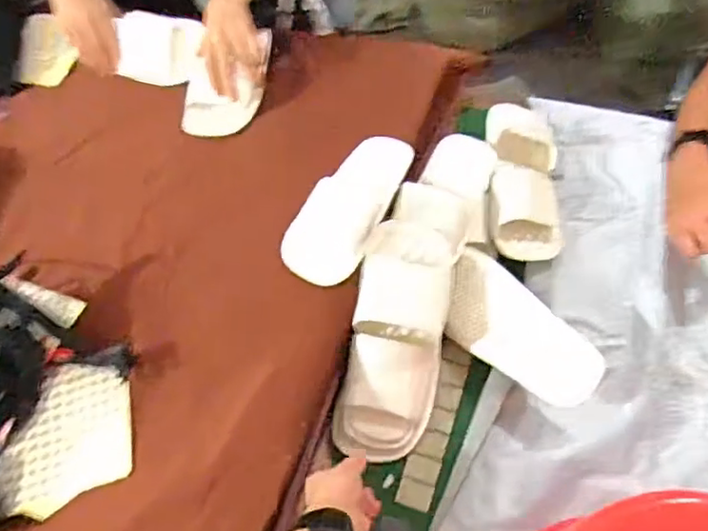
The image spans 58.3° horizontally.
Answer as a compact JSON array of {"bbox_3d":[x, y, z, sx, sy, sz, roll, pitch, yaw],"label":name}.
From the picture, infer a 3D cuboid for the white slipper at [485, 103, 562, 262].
[{"bbox_3d":[0.243,-0.133,0.911,0.100,0.061,0.277,2,60,6],"label":"white slipper"}]

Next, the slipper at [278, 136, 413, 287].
[{"bbox_3d":[-0.006,-0.080,0.813,0.095,0.045,0.228,21,63,19],"label":"slipper"}]

